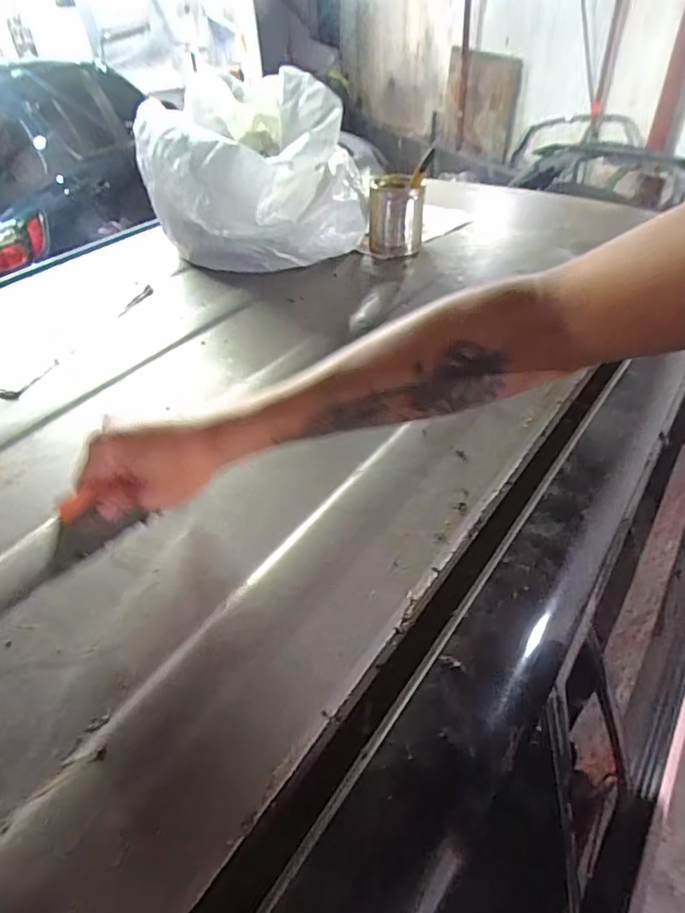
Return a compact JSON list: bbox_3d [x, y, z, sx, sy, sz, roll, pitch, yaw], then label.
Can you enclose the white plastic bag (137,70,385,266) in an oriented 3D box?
[{"bbox_3d":[-0.146,-0.467,0.900,0.318,0.237,0.314,34,54,31],"label":"white plastic bag"}]

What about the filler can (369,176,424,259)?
[{"bbox_3d":[0.095,-0.421,0.937,0.089,0.127,0.089,-2,42,2],"label":"filler can"}]

